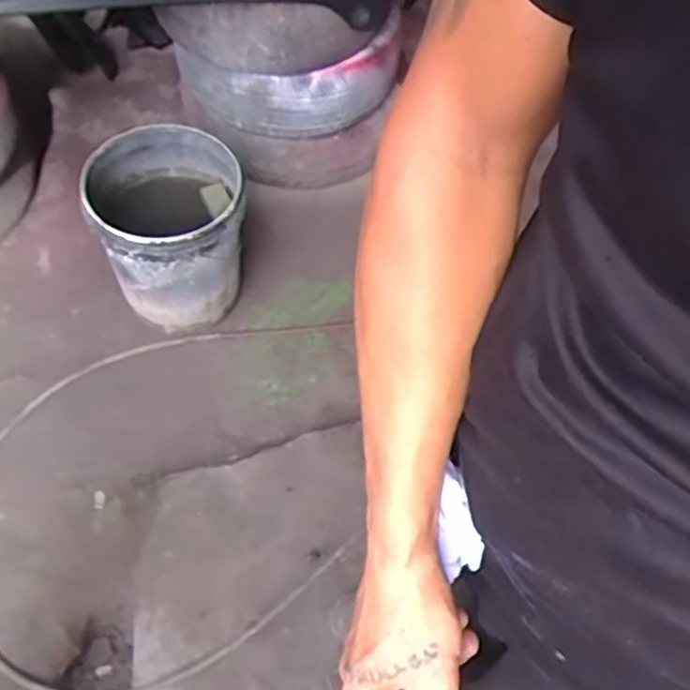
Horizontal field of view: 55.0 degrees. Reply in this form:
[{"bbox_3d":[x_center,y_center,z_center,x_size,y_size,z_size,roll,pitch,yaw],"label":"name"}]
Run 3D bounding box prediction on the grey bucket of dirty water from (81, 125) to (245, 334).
[{"bbox_3d":[-0.365,-0.243,1.427,0.287,0.357,0.305,-13,63,-11],"label":"grey bucket of dirty water"}]

